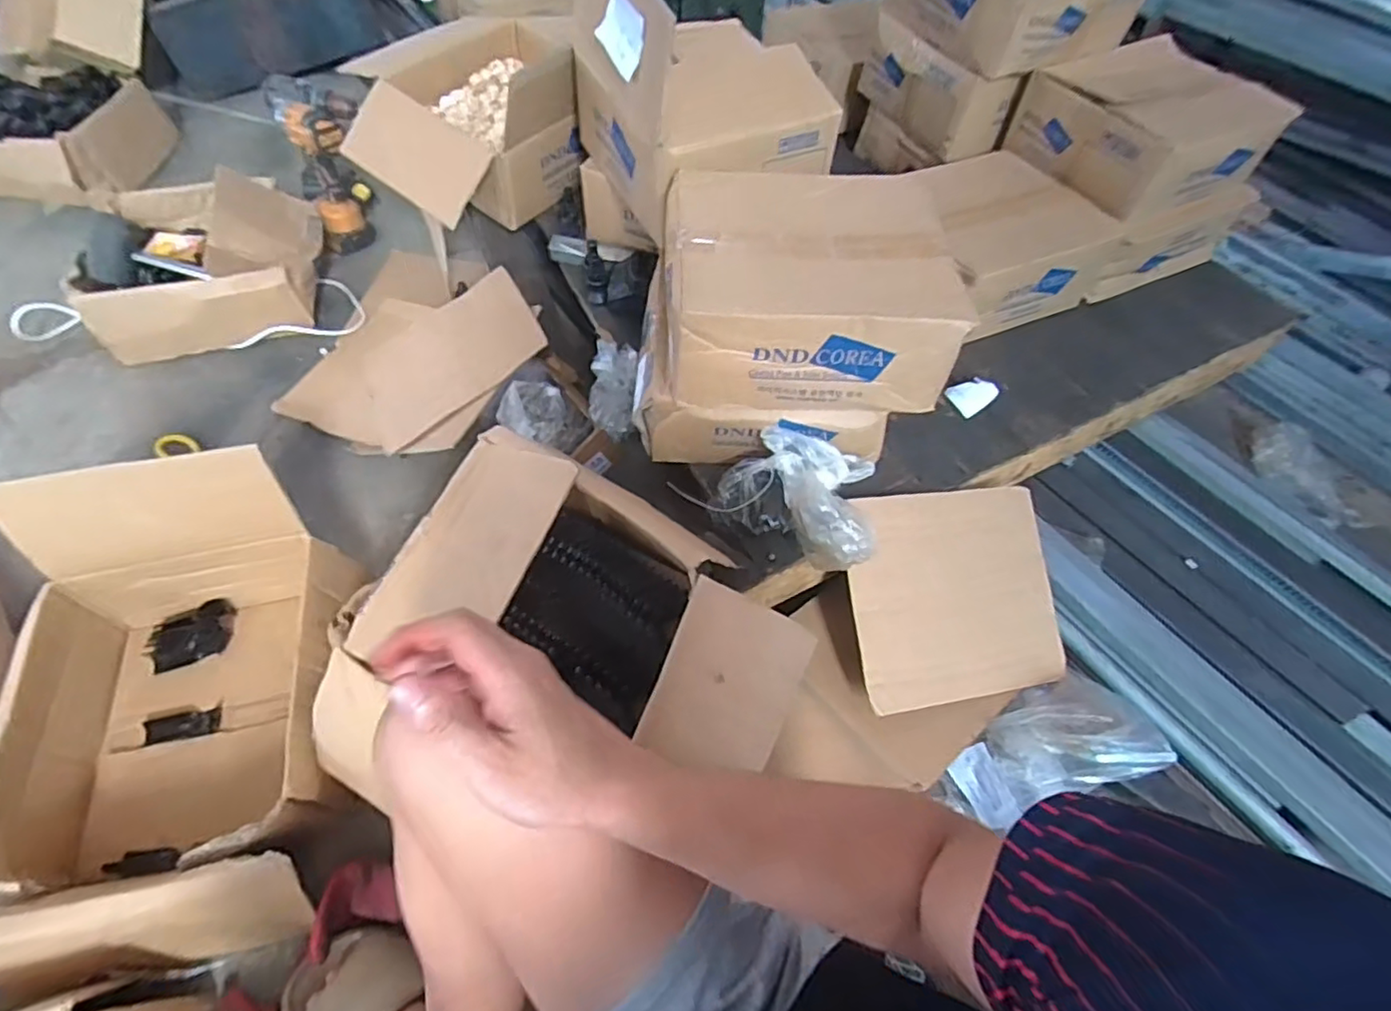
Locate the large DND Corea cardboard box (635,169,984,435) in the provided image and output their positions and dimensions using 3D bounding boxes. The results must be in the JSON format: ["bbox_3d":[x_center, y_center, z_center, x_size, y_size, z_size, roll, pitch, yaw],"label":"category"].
[{"bbox_3d":[0.113,-0.258,0.775,0.337,0.177,0.283,3,54,-3],"label":"large DND Corea cardboard box"}]

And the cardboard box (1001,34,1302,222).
[{"bbox_3d":[0.752,-0.642,1.078,0.304,0.134,0.320,-21,59,-19],"label":"cardboard box"}]

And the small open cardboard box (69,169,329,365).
[{"bbox_3d":[-0.873,-0.465,1.146,0.327,0.141,0.408,-10,56,-13],"label":"small open cardboard box"}]

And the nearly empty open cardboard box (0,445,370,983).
[{"bbox_3d":[-0.553,0.210,0.662,0.297,0.264,0.432,-7,56,-11],"label":"nearly empty open cardboard box"}]

